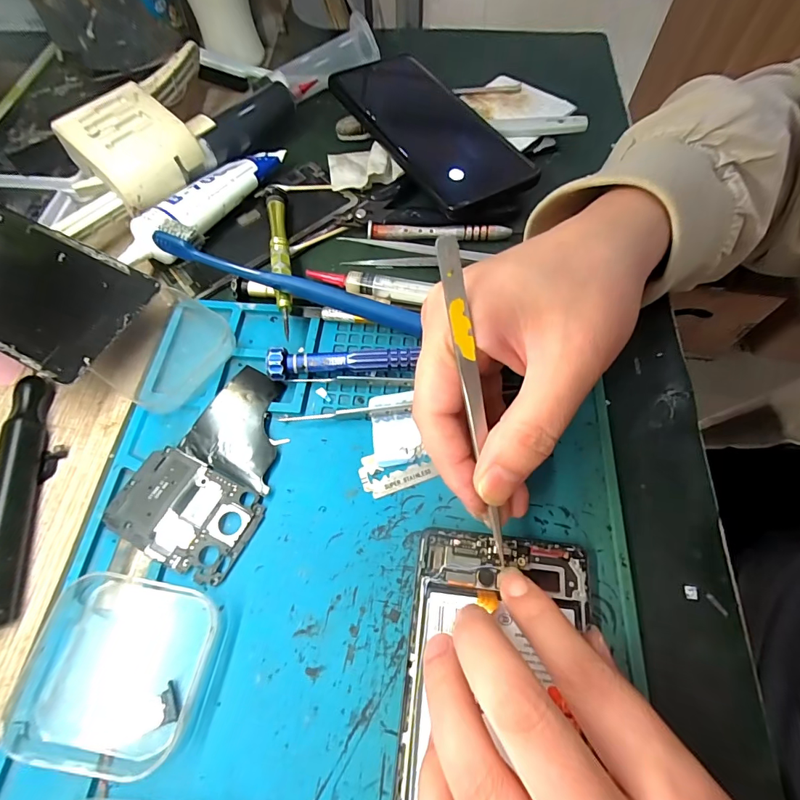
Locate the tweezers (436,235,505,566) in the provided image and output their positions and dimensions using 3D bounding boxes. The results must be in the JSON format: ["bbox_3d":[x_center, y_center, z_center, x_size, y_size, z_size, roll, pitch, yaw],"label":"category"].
[{"bbox_3d":[0.030,0.008,0.164,0.007,0.137,0.005,-15,20,-6],"label":"tweezers"}]

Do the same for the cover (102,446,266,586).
[{"bbox_3d":[-0.101,0.053,0.201,0.065,0.007,0.045,24,67,13],"label":"cover"}]

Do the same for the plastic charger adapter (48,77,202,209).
[{"bbox_3d":[-0.169,-0.159,0.268,0.058,0.034,0.061,32,69,16],"label":"plastic charger adapter"}]

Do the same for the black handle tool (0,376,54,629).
[{"bbox_3d":[-0.188,0.043,0.207,0.014,0.019,0.123,-12,64,-4],"label":"black handle tool"}]

